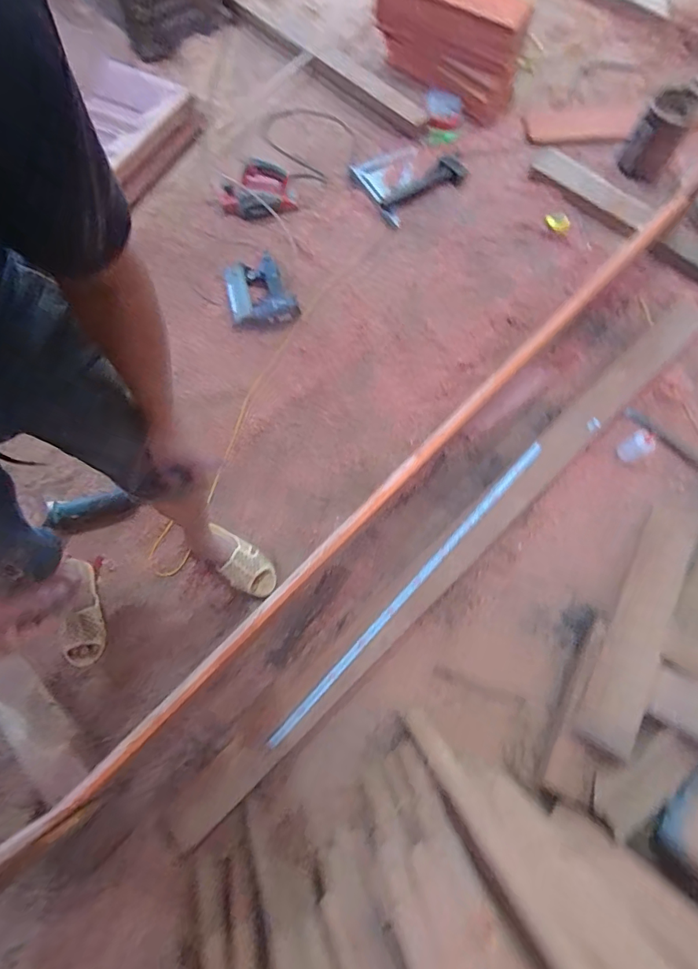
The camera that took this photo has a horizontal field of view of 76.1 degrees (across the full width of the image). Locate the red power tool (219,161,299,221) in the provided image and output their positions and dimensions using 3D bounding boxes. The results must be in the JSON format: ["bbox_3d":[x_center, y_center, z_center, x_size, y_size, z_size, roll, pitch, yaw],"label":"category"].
[{"bbox_3d":[-0.303,-0.957,1.462,0.254,0.108,0.122,17,73,6],"label":"red power tool"}]

